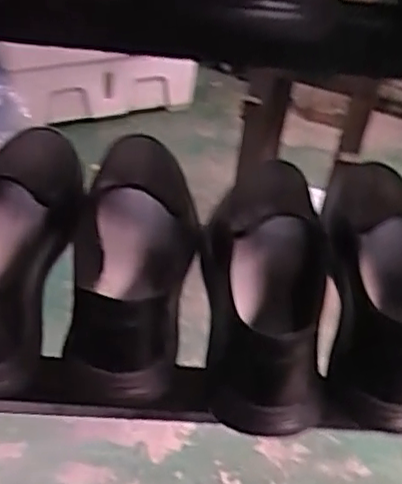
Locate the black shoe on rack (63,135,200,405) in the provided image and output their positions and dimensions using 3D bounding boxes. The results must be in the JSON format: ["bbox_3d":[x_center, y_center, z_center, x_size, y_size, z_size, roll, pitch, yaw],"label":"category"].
[{"bbox_3d":[-0.054,0.017,0.550,0.105,0.099,0.236,2,42,-7],"label":"black shoe on rack"}]

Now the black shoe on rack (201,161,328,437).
[{"bbox_3d":[0.051,0.034,0.529,0.099,0.081,0.232,6,42,-2],"label":"black shoe on rack"}]

